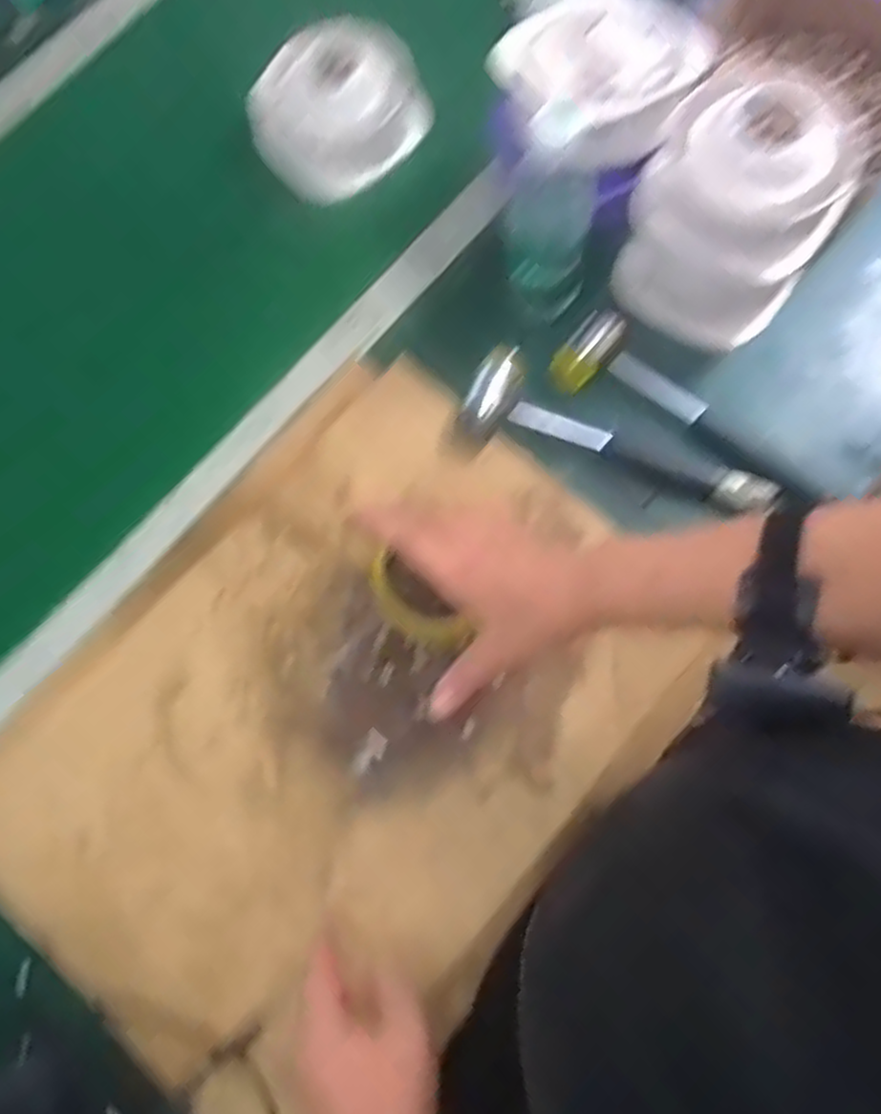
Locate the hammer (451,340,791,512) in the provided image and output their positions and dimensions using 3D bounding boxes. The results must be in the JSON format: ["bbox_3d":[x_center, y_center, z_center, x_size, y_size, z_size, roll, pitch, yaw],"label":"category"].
[{"bbox_3d":[0.141,-0.094,0.597,0.250,0.027,0.068,19,75,8],"label":"hammer"}]

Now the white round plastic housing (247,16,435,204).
[{"bbox_3d":[-0.095,-0.412,0.694,0.132,0.081,0.136,41,79,13],"label":"white round plastic housing"}]

